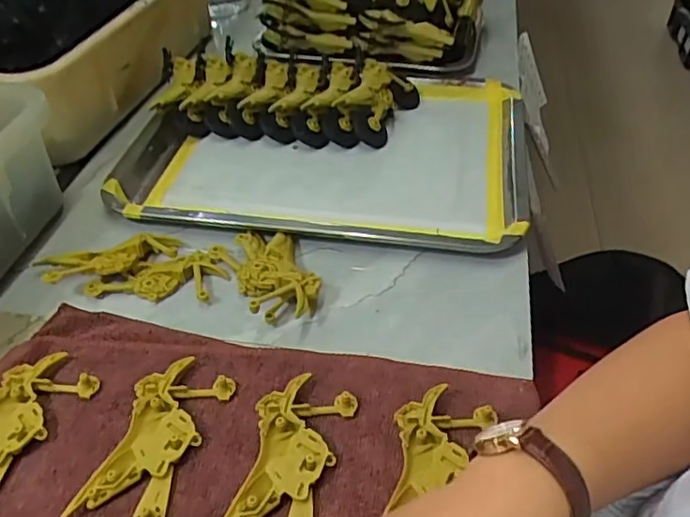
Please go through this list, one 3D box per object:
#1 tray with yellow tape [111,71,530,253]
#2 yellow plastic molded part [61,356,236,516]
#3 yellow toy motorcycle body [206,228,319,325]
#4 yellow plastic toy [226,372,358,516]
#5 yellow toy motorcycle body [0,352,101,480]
[{"bbox_3d":[-0.012,-0.106,0.571,0.349,0.028,0.256,6,43,6],"label":"tray with yellow tape"},{"bbox_3d":[-0.107,0.102,0.347,0.050,0.011,0.099,13,44,13],"label":"yellow plastic molded part"},{"bbox_3d":[-0.056,0.008,0.447,0.056,0.025,0.091,-22,47,-22],"label":"yellow toy motorcycle body"},{"bbox_3d":[-0.030,0.111,0.336,0.050,0.012,0.095,11,44,11],"label":"yellow plastic toy"},{"bbox_3d":[-0.196,0.098,0.356,0.049,0.011,0.098,19,46,19],"label":"yellow toy motorcycle body"}]

